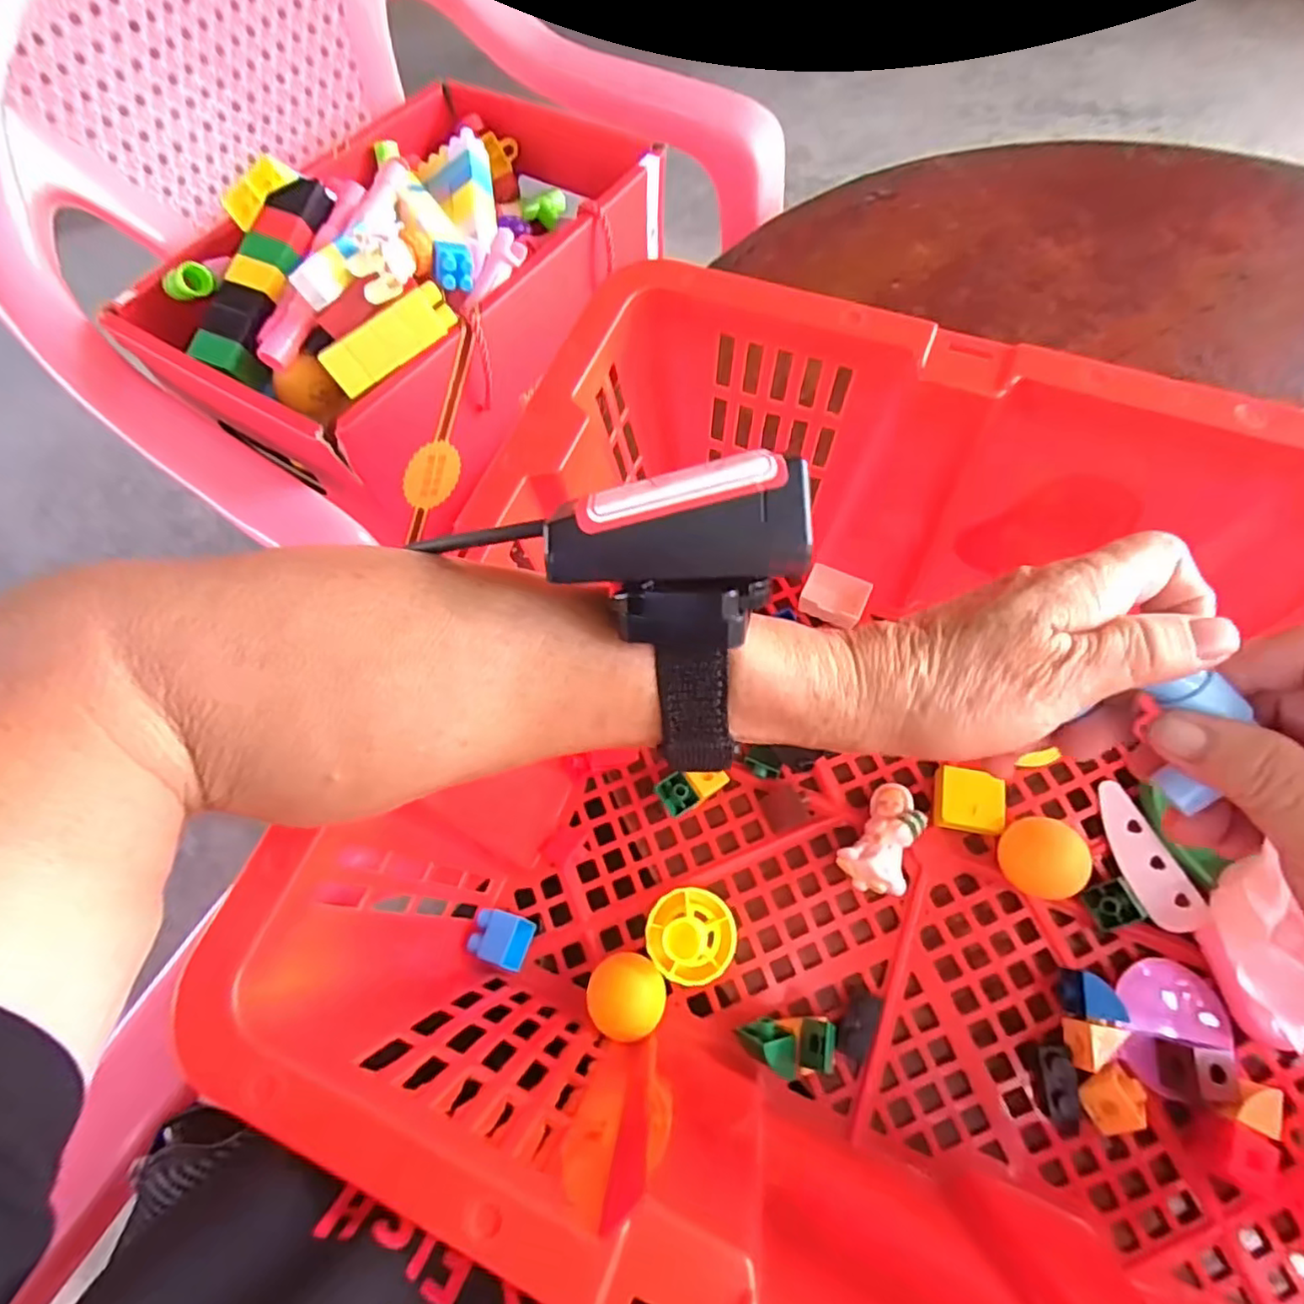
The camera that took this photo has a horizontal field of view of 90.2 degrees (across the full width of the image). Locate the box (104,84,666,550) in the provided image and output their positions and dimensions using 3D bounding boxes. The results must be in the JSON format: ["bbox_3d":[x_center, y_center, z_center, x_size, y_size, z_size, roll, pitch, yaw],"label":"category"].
[{"bbox_3d":[-0.178,-0.299,0.486,0.253,0.117,0.363,25,71,12],"label":"box"}]

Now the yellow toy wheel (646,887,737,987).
[{"bbox_3d":[0.019,0.138,0.315,0.043,0.030,0.043,-1,68,2],"label":"yellow toy wheel"}]

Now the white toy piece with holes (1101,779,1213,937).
[{"bbox_3d":[0.250,0.103,0.330,0.027,0.008,0.073,-17,68,-4],"label":"white toy piece with holes"}]

